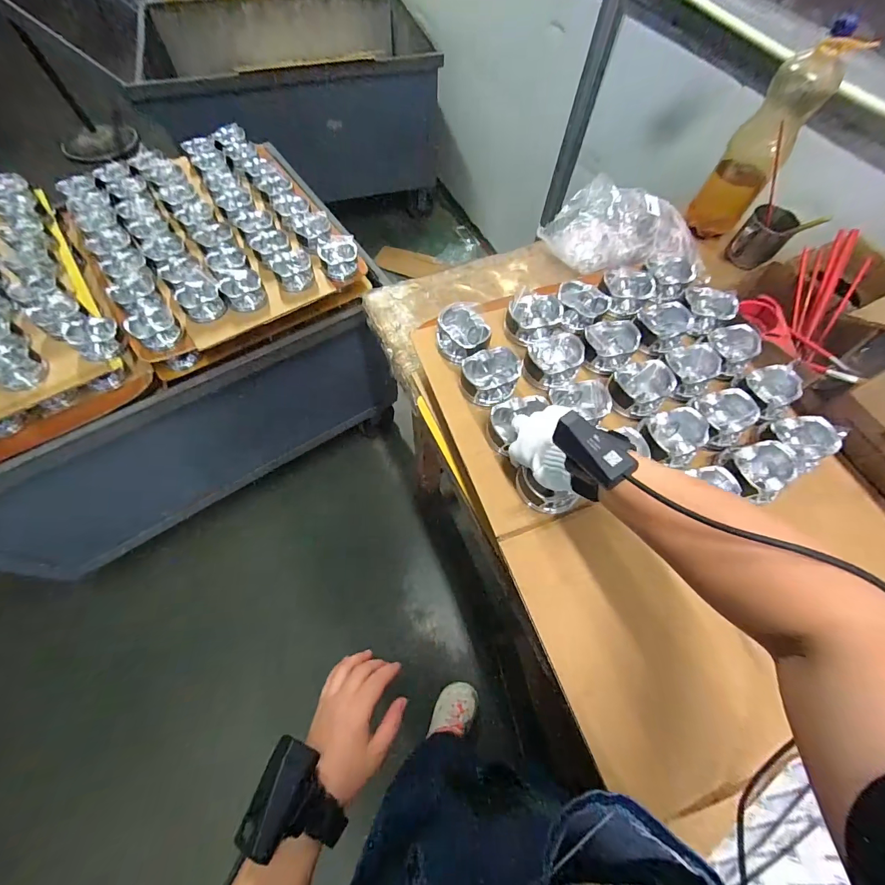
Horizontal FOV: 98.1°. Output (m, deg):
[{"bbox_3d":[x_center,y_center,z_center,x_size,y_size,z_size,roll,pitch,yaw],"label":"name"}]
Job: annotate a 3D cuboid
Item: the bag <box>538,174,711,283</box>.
[{"bbox_3d":[0.357,-0.390,0.741,0.325,0.131,0.147,13,64,3],"label":"bag"}]

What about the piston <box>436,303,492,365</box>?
[{"bbox_3d":[0.031,-0.162,0.575,0.078,0.043,0.085,1,64,-3],"label":"piston"}]

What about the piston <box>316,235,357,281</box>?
[{"bbox_3d":[-0.236,-0.423,0.874,0.081,0.054,0.088,1,64,-2],"label":"piston"}]

